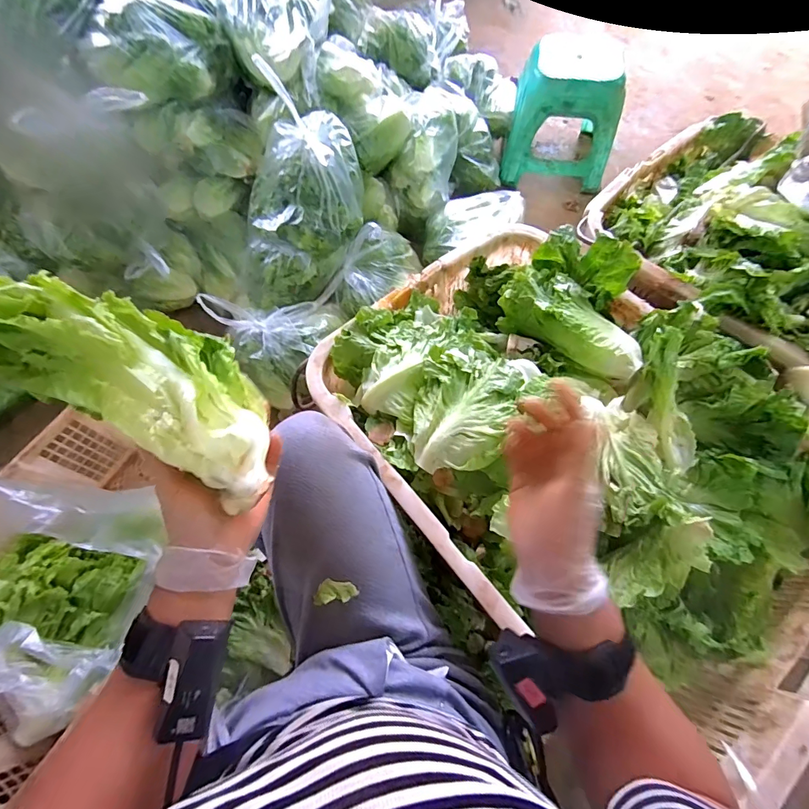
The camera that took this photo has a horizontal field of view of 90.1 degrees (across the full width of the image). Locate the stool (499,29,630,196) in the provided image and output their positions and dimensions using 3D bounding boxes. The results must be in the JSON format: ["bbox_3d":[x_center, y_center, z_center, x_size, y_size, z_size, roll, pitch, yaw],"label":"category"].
[{"bbox_3d":[0.460,-0.833,1.160,0.292,0.263,0.248,13,65,8],"label":"stool"}]

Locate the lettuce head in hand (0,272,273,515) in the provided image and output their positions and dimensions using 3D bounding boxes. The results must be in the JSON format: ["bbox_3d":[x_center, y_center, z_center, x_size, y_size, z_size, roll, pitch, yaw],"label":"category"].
[{"bbox_3d":[-0.200,-0.026,0.319,0.235,0.070,0.112,33,67,-11],"label":"lettuce head in hand"}]

